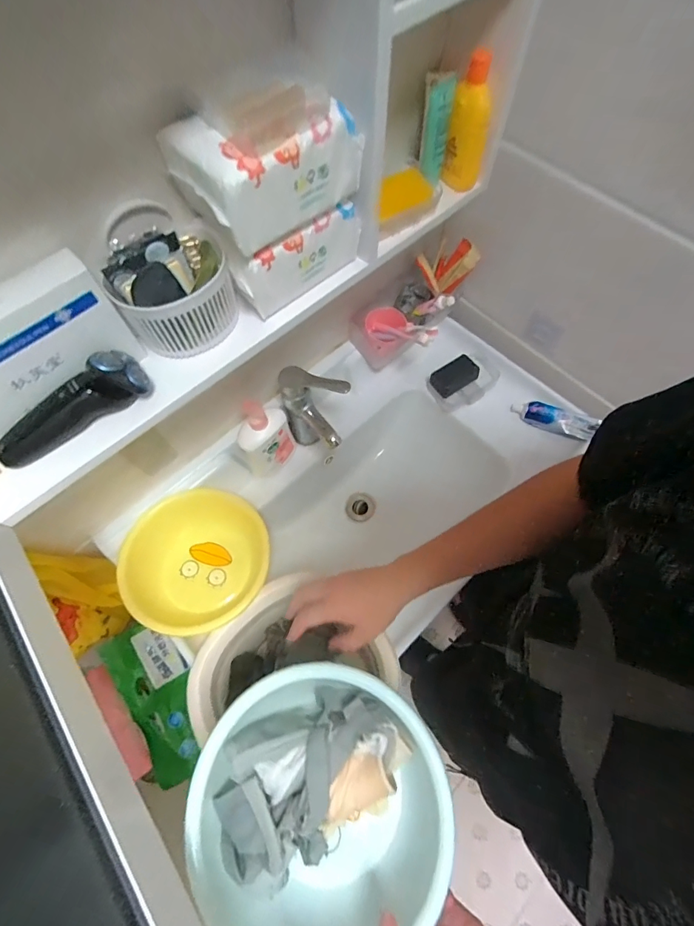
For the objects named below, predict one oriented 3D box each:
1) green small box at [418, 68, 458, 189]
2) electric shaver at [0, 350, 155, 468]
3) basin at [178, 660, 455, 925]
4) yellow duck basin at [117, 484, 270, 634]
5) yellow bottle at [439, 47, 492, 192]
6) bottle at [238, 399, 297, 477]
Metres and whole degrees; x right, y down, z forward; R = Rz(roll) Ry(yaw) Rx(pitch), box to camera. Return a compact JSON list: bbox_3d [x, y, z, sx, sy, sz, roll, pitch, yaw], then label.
[{"bbox_3d":[0.111,-0.420,0.529,0.034,0.111,0.020,9,69,6],"label":"green small box"},{"bbox_3d":[-0.280,-0.058,0.419,0.160,0.050,0.053,-34,71,-11],"label":"electric shaver"},{"bbox_3d":[-0.020,0.315,0.394,0.211,0.078,0.222,1,68,2],"label":"basin"},{"bbox_3d":[-0.248,0.156,0.699,0.229,0.083,0.225,-1,68,2],"label":"yellow duck basin"},{"bbox_3d":[0.154,-0.420,0.531,0.050,0.141,0.032,18,70,9],"label":"yellow bottle"},{"bbox_3d":[-0.145,-0.044,0.748,0.097,0.183,0.065,-29,70,-9],"label":"bottle"}]

